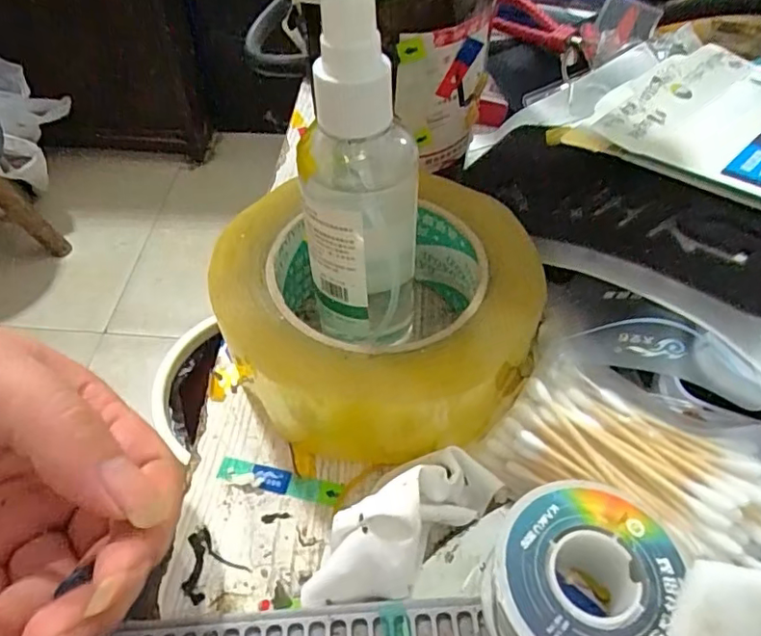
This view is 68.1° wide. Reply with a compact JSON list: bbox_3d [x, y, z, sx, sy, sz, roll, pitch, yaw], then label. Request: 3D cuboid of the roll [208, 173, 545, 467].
[{"bbox_3d":[-0.002,-0.002,0.227,0.123,0.051,0.111,8,51,8],"label":"roll"}]

